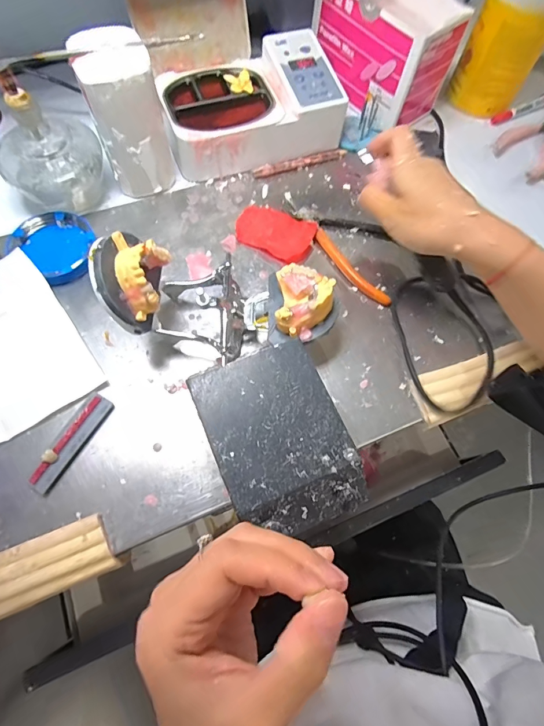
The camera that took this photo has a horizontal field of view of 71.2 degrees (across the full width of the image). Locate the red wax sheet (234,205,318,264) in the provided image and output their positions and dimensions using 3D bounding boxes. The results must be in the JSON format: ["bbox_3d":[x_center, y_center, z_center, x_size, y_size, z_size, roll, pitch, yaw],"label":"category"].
[{"bbox_3d":[0.002,-0.137,0.401,0.083,0.010,0.056,26,70,7],"label":"red wax sheet"}]

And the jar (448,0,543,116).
[{"bbox_3d":[0.276,-0.379,0.442,0.080,0.127,0.081,27,70,7],"label":"jar"}]

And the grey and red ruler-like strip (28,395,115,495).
[{"bbox_3d":[-0.160,0.063,0.304,0.022,0.011,0.082,27,70,7],"label":"grey and red ruler-like strip"}]

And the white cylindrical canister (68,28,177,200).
[{"bbox_3d":[-0.134,-0.227,0.364,0.060,0.127,0.056,1,69,-2],"label":"white cylindrical canister"}]

